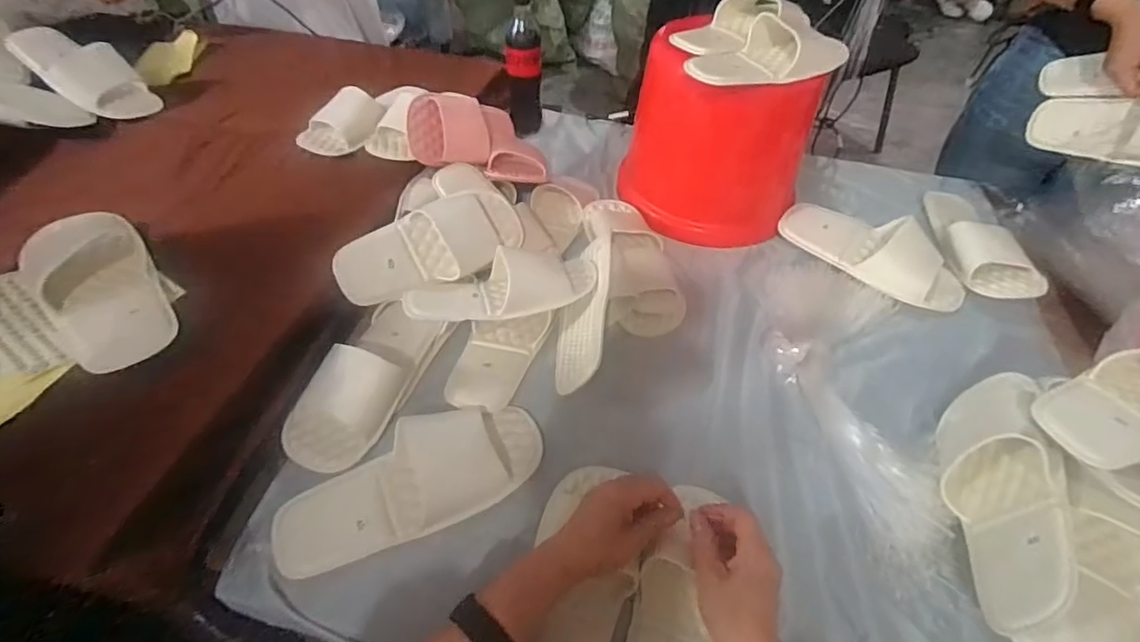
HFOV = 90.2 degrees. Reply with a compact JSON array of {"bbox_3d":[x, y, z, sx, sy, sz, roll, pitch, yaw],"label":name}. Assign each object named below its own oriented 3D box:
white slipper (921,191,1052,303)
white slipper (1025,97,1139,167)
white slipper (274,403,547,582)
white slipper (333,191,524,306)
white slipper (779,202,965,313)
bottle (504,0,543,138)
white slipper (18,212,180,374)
[{"bbox_3d":[0.630,-0.134,0.887,0.106,0.054,0.257,2,47,-1],"label":"white slipper"},{"bbox_3d":[0.823,-0.281,0.837,0.058,0.104,0.235,-6,20,-45],"label":"white slipper"},{"bbox_3d":[-0.154,0.154,0.566,0.272,0.058,0.105,-18,50,-18],"label":"white slipper"},{"bbox_3d":[-0.165,-0.089,0.702,0.235,0.051,0.109,-23,88,-22],"label":"white slipper"},{"bbox_3d":[0.447,-0.106,0.843,0.264,0.070,0.112,32,53,25],"label":"white slipper"},{"bbox_3d":[-0.085,-0.438,1.023,0.060,0.194,0.066,15,48,12],"label":"bottle"},{"bbox_3d":[-0.496,-0.035,0.598,0.110,0.052,0.229,-30,55,-27],"label":"white slipper"}]

